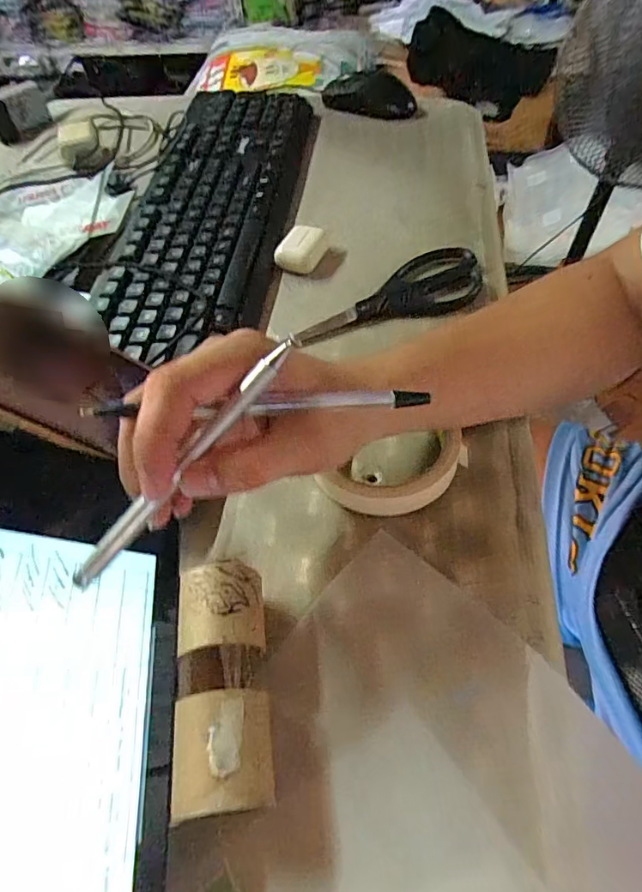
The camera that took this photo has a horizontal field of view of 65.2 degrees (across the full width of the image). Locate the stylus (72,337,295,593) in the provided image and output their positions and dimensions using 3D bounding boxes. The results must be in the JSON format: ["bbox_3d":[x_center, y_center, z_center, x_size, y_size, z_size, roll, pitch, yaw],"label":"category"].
[{"bbox_3d":[-0.054,0.006,0.198,0.005,0.008,0.128,41,91,23],"label":"stylus"}]

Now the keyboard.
[{"bbox_3d":[-0.100,-0.232,0.471,0.144,0.032,0.401,3,56,8],"label":"keyboard"}]

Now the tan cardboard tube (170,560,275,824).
[{"bbox_3d":[-0.043,0.109,0.234,0.040,0.045,0.102,-9,55,-1],"label":"tan cardboard tube"}]

